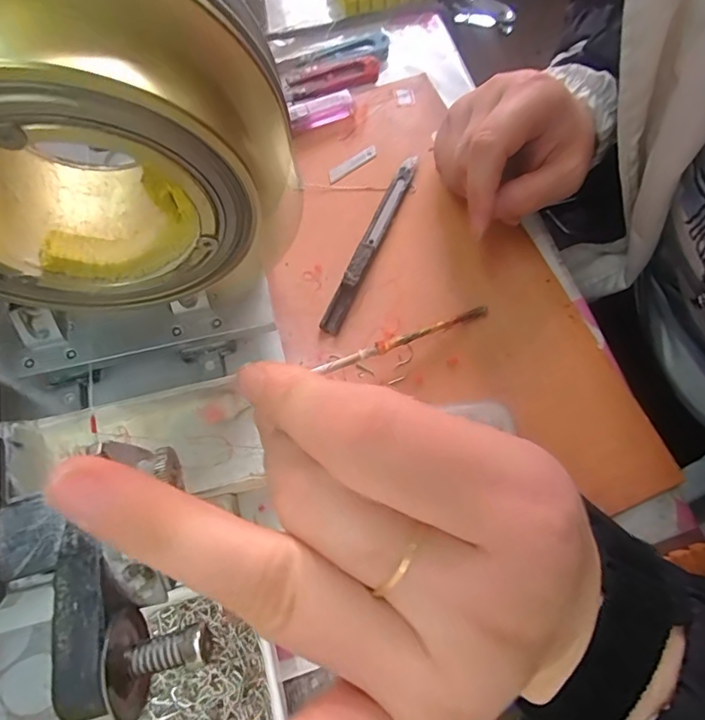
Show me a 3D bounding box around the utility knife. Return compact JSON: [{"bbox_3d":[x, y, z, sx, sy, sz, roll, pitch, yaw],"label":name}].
[{"bbox_3d":[0.013,-0.077,0.295,0.013,0.008,0.137,22,71,8],"label":"utility knife"}]

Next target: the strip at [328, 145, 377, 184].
[{"bbox_3d":[0.000,-0.135,0.319,0.041,0.004,0.009,-37,83,-13],"label":"strip"}]

